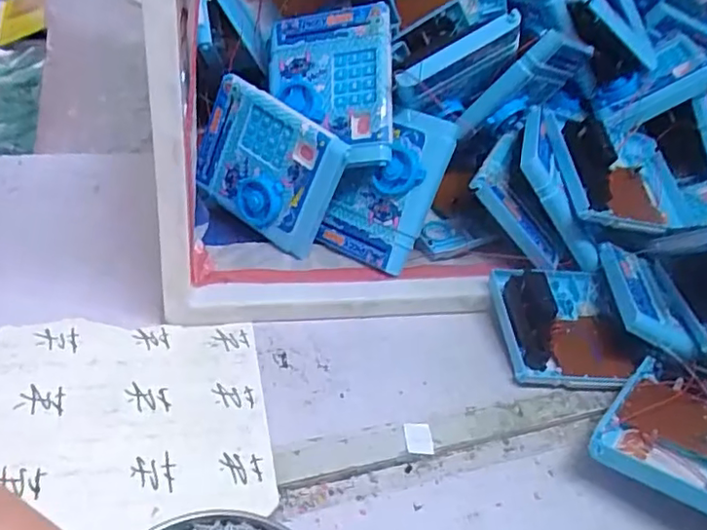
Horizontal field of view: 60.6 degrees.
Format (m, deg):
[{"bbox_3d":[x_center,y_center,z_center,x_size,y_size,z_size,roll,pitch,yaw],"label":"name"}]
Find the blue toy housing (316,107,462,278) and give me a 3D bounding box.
[{"bbox_3d":[0.034,-0.079,0.623,0.110,0.164,0.046,27,17,17],"label":"blue toy housing"}]

